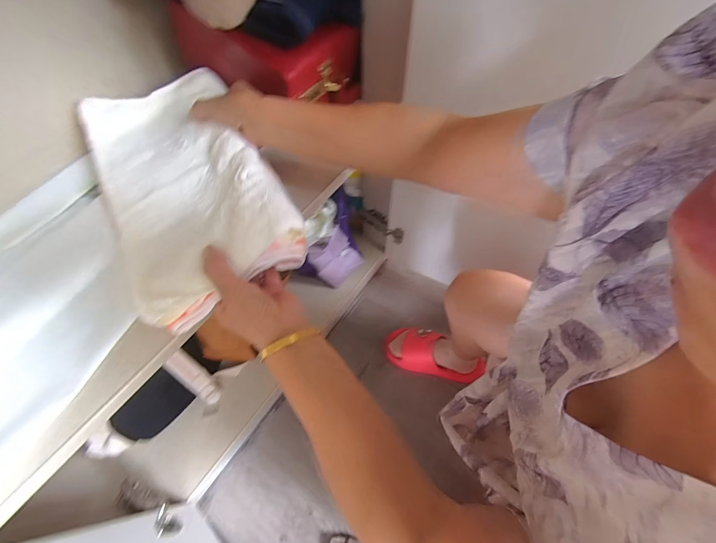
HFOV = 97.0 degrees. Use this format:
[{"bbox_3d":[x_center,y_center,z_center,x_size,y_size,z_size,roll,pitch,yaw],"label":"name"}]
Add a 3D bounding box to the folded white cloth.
[{"bbox_3d":[-0.204,-0.108,0.378,0.181,0.054,0.332,-27,63,-14],"label":"folded white cloth"}]

